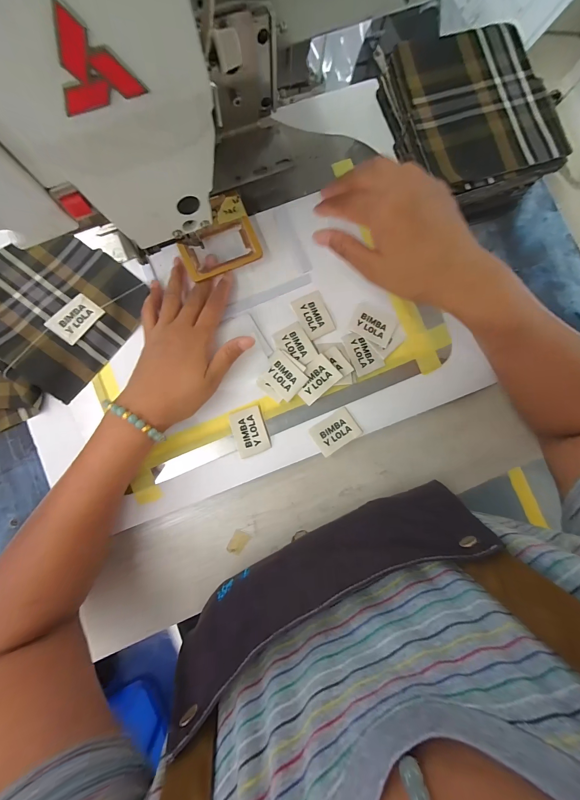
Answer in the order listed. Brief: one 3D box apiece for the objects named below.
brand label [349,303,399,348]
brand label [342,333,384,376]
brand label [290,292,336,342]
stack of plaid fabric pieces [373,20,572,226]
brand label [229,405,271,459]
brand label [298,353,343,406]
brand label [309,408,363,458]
[{"bbox_3d":[0.093,-0.084,0.328,0.046,0.004,0.038,24,84,-2],"label":"brand label"},{"bbox_3d":[0.079,-0.053,0.325,0.032,0.004,0.047,-25,87,-5],"label":"brand label"},{"bbox_3d":[0.027,-0.094,0.328,0.034,0.004,0.049,-25,83,-4],"label":"brand label"},{"bbox_3d":[0.200,-0.308,0.329,0.155,0.039,0.186,-19,86,-4],"label":"stack of plaid fabric pieces"},{"bbox_3d":[-0.042,0.034,0.314,0.034,0.004,0.048,-18,83,-5],"label":"brand label"},{"bbox_3d":[0.028,-0.022,0.315,0.048,0.004,0.034,-42,89,-3],"label":"brand label"},{"bbox_3d":[0.050,0.034,0.319,0.048,0.004,0.035,-32,84,-5],"label":"brand label"}]

